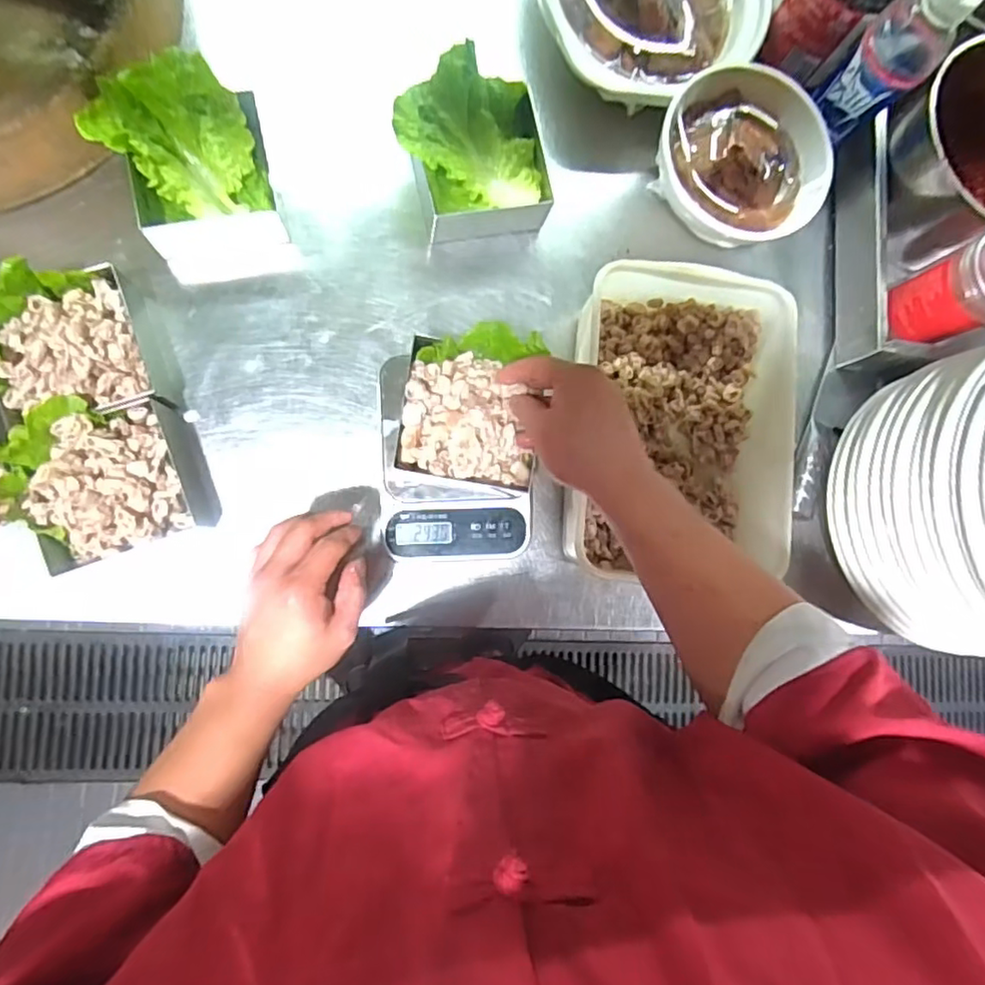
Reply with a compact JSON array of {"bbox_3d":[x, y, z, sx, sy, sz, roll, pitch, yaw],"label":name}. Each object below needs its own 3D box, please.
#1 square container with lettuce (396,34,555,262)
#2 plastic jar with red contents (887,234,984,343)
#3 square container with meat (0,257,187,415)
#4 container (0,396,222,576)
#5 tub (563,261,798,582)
[{"bbox_3d":[-0.017,-0.335,0.611,0.141,0.087,0.133,-14,88,-9],"label":"square container with lettuce"},{"bbox_3d":[0.490,-0.208,0.648,0.088,0.099,0.080,1,85,-8],"label":"plastic jar with red contents"},{"bbox_3d":[-0.367,-0.127,0.545,0.131,0.075,0.127,-19,88,-10],"label":"square container with meat"},{"bbox_3d":[-0.330,-0.014,0.536,0.136,0.067,0.128,-17,88,-10],"label":"container"},{"bbox_3d":[0.181,-0.076,0.616,0.198,0.084,0.278,6,84,-8],"label":"tub"}]

